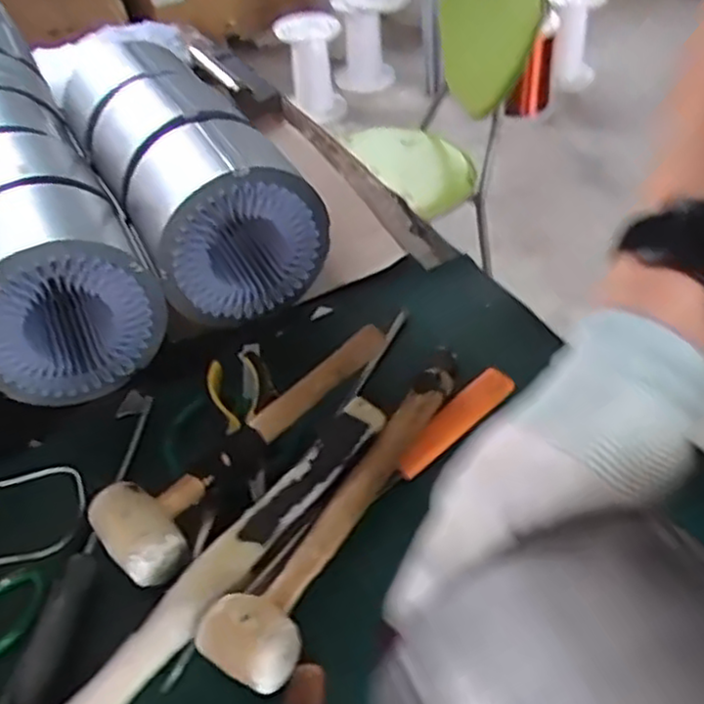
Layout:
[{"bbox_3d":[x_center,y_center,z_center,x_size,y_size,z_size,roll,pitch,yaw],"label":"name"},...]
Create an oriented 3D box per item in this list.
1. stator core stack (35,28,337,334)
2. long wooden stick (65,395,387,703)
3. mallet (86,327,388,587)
[{"bbox_3d":[-0.169,-0.188,0.757,0.157,0.148,0.364,-23,48,-17],"label":"stator core stack"},{"bbox_3d":[-0.088,0.140,0.471,0.028,0.029,0.318,29,54,29],"label":"long wooden stick"},{"bbox_3d":[-0.073,0.067,0.561,0.083,0.059,0.258,33,56,32],"label":"mallet"}]

